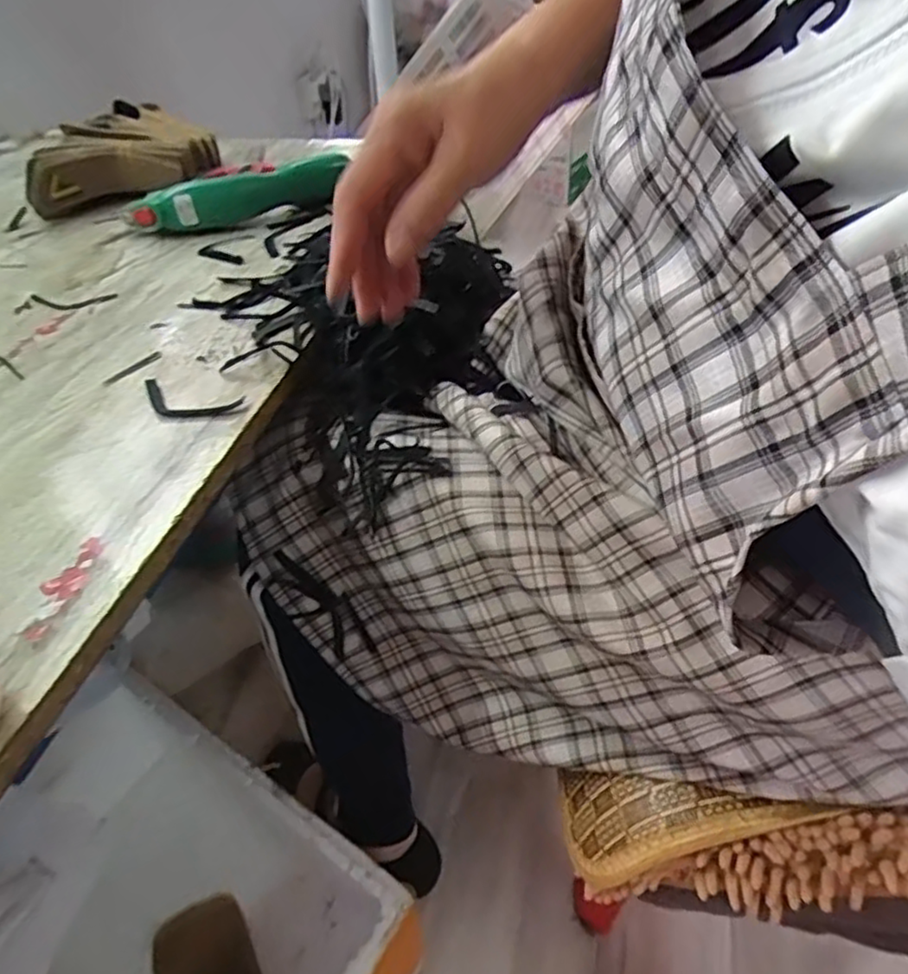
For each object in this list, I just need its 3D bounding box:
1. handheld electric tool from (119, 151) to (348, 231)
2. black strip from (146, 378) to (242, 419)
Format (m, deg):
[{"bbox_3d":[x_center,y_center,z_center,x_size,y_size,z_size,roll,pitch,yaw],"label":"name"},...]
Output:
[{"bbox_3d":[-0.198,-0.275,0.629,0.202,0.038,0.046,-18,43,-16],"label":"handheld electric tool"},{"bbox_3d":[-0.176,-0.054,0.434,0.077,0.004,0.029,15,44,20],"label":"black strip"}]

